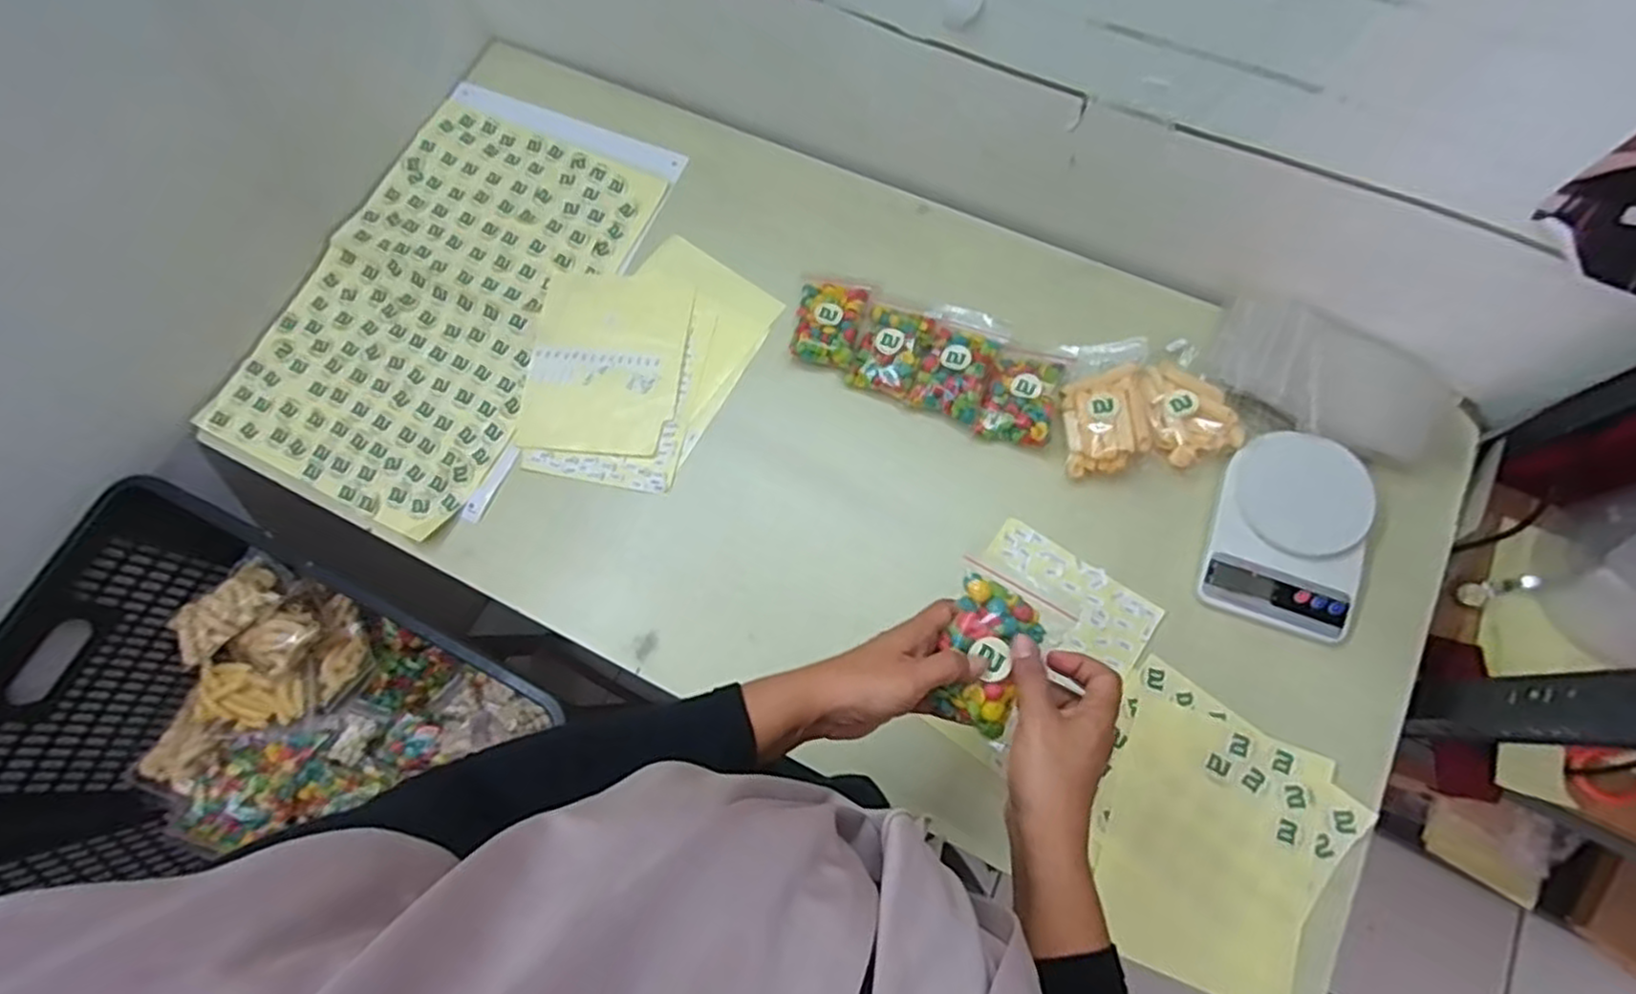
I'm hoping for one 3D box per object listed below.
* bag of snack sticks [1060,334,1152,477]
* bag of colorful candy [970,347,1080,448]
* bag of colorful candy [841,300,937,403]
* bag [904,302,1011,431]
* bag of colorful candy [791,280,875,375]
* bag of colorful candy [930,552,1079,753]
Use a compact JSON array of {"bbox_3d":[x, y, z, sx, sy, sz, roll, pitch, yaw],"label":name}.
[{"bbox_3d":[0.283,-0.092,0.697,0.078,0.027,0.142,5,74,5],"label":"bag of snack sticks"},{"bbox_3d":[0.206,-0.105,0.718,0.074,0.020,0.108,18,75,9],"label":"bag of colorful candy"},{"bbox_3d":[0.075,-0.154,0.740,0.071,0.022,0.097,20,75,9],"label":"bag of colorful candy"},{"bbox_3d":[0.142,-0.139,0.731,0.080,0.018,0.121,20,76,9],"label":"bag"},{"bbox_3d":[0.012,-0.185,0.750,0.072,0.018,0.097,11,74,7],"label":"bag of colorful candy"},{"bbox_3d":[0.119,0.107,0.501,0.079,0.031,0.105,30,77,10],"label":"bag of colorful candy"}]

